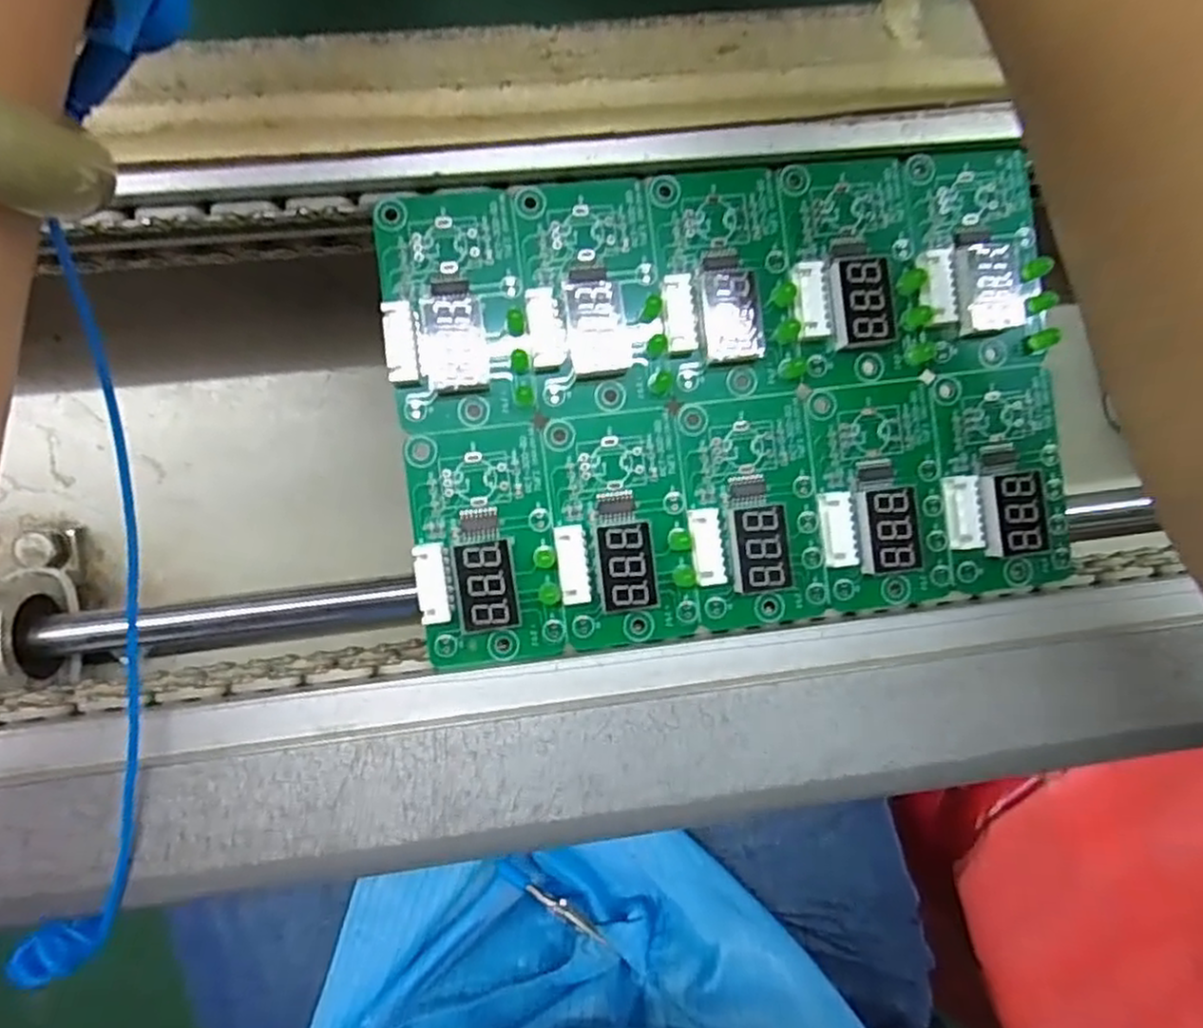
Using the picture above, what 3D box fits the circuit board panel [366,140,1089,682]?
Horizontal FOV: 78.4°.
[{"bbox_3d":[0.038,-0.031,0.201,0.179,0.015,0.123,-7,91,-6],"label":"circuit board panel"}]

